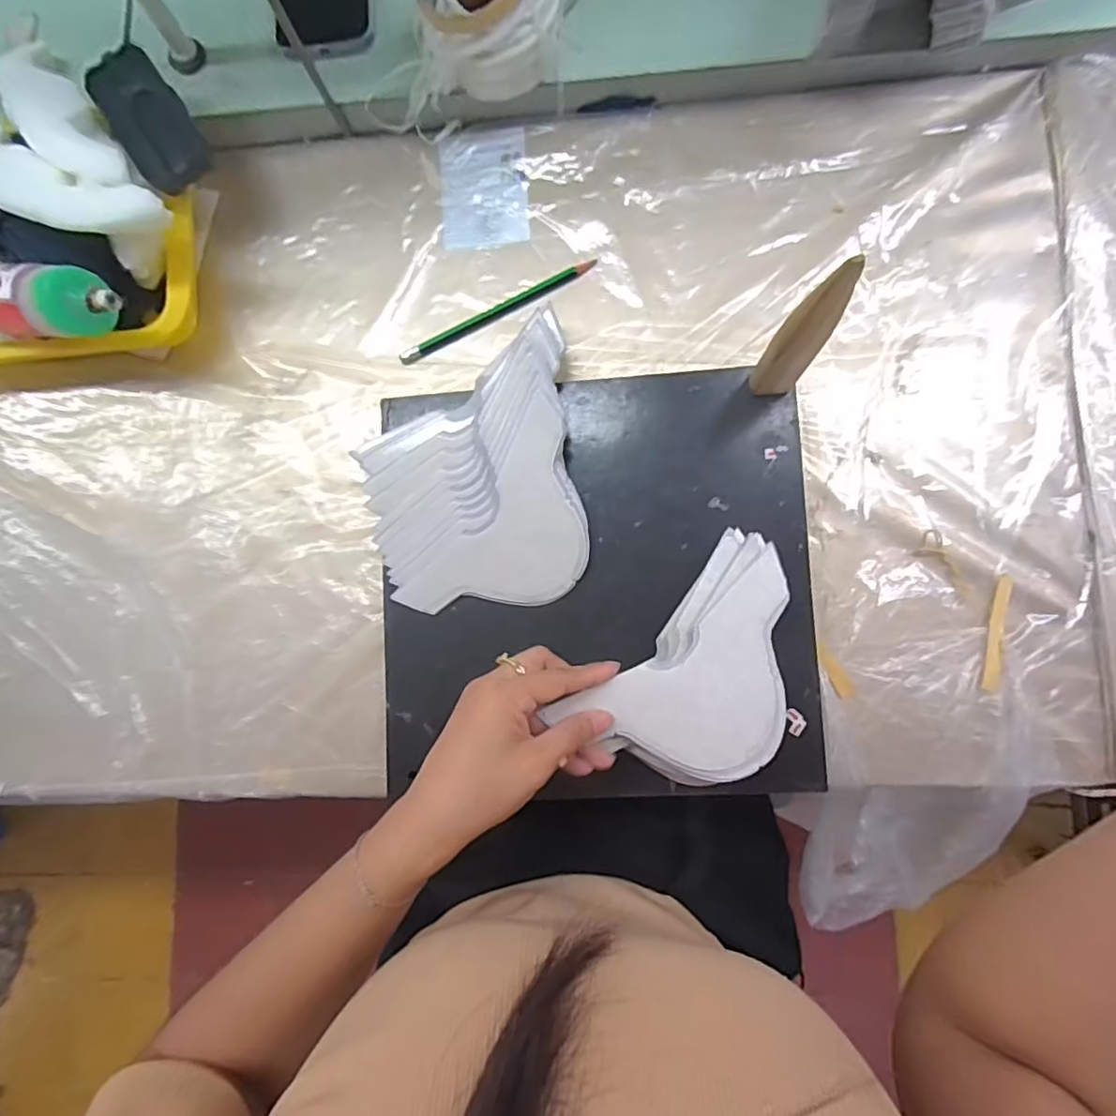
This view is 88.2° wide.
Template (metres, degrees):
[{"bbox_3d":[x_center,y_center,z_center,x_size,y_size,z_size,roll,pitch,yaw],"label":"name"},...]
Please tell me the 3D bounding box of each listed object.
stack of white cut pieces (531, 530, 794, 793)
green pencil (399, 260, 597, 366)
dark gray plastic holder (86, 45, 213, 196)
[{"bbox_3d":[0.098,0.073,0.358,0.107,0.025,0.161,44,90,6],"label":"stack of white cut pieces"},{"bbox_3d":[-0.049,-0.196,0.456,0.167,0.006,0.011,-27,84,2],"label":"green pencil"},{"bbox_3d":[-0.306,-0.328,0.432,0.054,0.024,0.102,-33,84,2],"label":"dark gray plastic holder"}]

